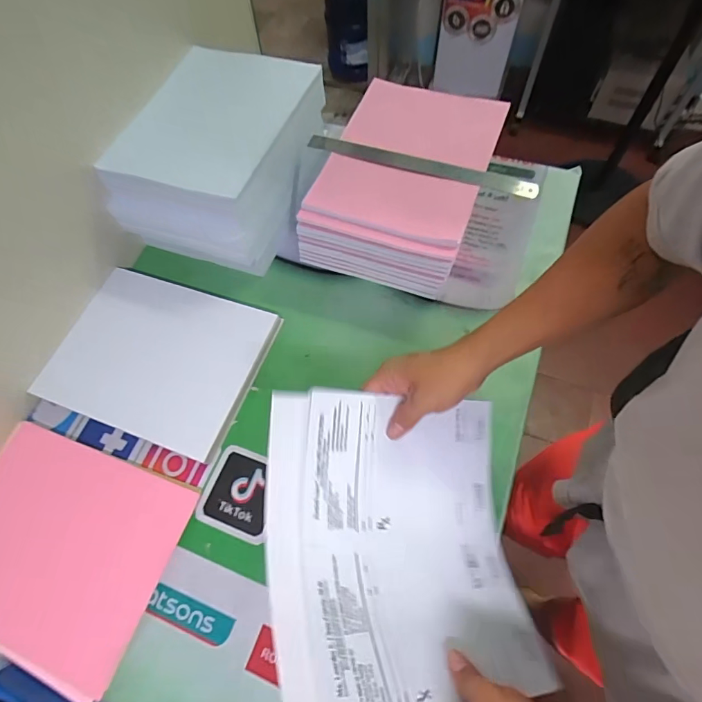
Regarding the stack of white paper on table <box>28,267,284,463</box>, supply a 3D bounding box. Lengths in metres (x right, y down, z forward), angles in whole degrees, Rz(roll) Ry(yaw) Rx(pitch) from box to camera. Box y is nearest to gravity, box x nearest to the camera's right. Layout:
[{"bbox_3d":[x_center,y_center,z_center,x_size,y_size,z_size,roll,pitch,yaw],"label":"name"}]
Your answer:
[{"bbox_3d":[-0.254,0.007,0.608,0.253,0.023,0.212,21,71,5],"label":"stack of white paper on table"}]

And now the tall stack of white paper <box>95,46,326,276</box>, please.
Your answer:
[{"bbox_3d":[-0.188,-0.284,0.671,0.213,0.185,0.283,15,64,10],"label":"tall stack of white paper"}]

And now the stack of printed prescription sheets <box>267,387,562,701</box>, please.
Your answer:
[{"bbox_3d":[0.049,0.171,0.414,0.243,0.044,0.254,6,62,-24],"label":"stack of printed prescription sheets"}]

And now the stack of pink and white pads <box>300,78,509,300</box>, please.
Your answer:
[{"bbox_3d":[0.081,-0.249,0.676,0.221,0.114,0.296,18,65,12],"label":"stack of pink and white pads"}]

